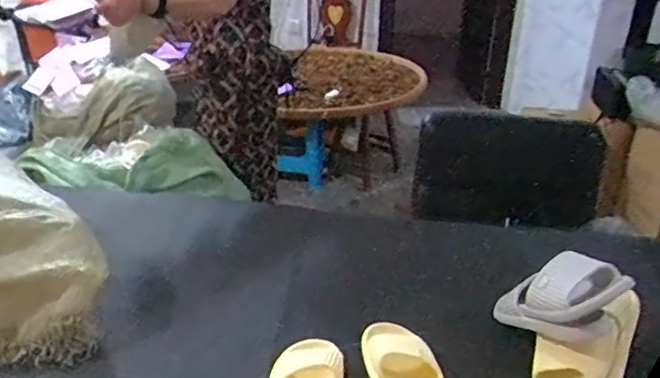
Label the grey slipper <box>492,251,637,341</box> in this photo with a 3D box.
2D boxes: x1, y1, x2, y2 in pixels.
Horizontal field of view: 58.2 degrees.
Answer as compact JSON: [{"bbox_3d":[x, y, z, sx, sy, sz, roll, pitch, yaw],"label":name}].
[{"bbox_3d":[0.336,0.176,0.916,0.085,0.126,0.280,-14,-12,-28],"label":"grey slipper"}]

